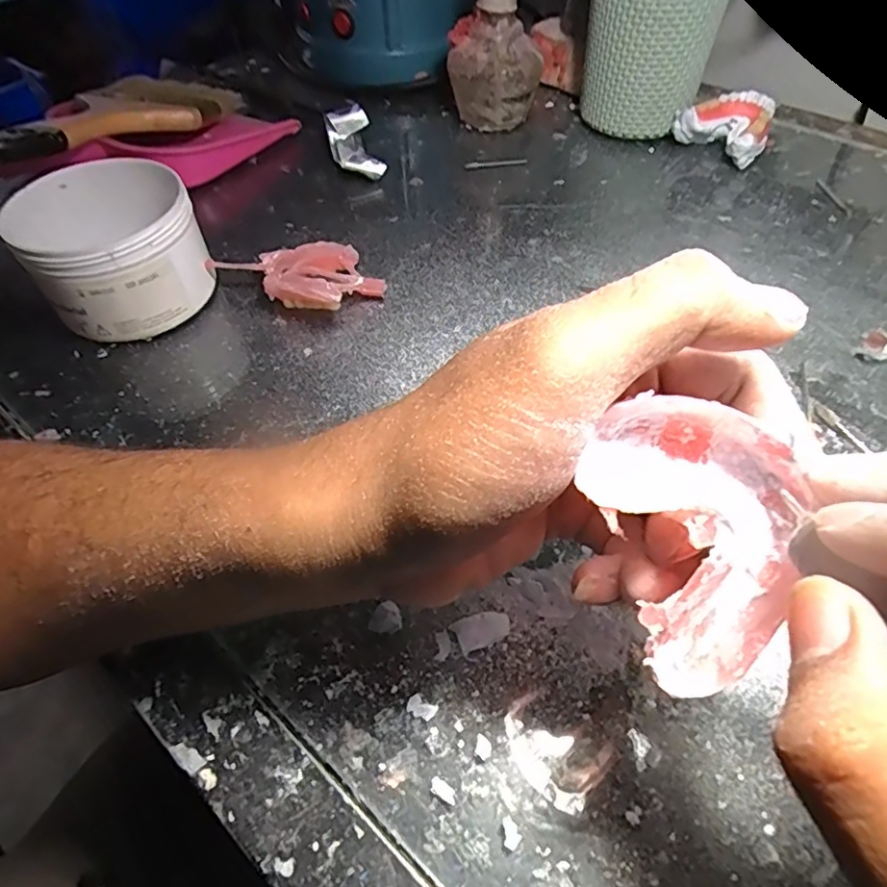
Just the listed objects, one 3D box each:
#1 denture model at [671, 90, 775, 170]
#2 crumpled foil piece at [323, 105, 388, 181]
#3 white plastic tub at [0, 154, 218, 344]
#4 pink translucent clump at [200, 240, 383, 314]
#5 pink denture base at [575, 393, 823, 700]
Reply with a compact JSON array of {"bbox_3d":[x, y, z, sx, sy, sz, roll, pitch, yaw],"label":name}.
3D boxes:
[{"bbox_3d":[0.214,-0.236,0.434,0.049,0.035,0.063,-34,59,-22],"label":"denture model"},{"bbox_3d":[-0.068,-0.225,0.437,0.033,0.030,0.065,-14,54,-8],"label":"crumpled foil piece"},{"bbox_3d":[-0.186,-0.112,0.332,0.087,0.065,0.101,-27,56,-17],"label":"white plastic tub"},{"bbox_3d":[-0.082,-0.103,0.347,0.086,0.024,0.063,26,58,20],"label":"pink translucent clump"},{"bbox_3d":[0.063,0.020,0.139,0.053,0.022,0.067,-19,84,-18],"label":"pink denture base"}]

